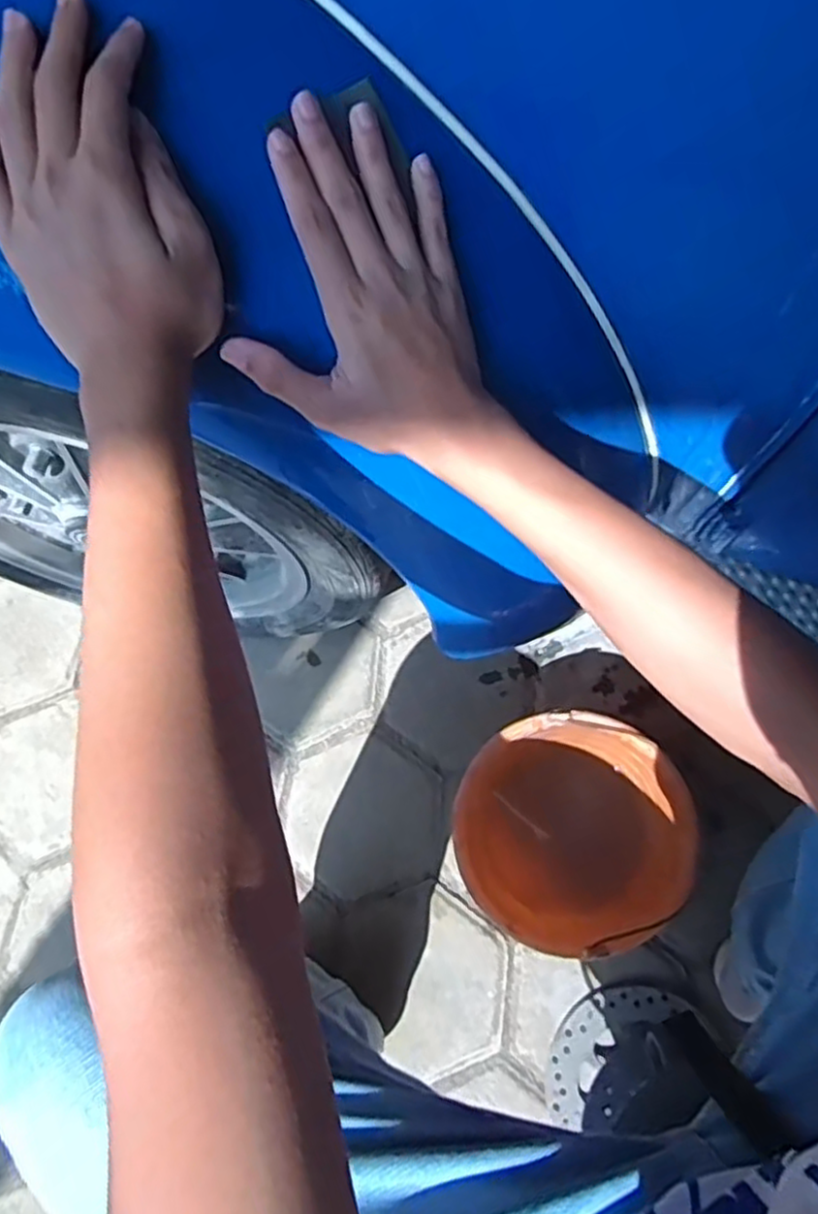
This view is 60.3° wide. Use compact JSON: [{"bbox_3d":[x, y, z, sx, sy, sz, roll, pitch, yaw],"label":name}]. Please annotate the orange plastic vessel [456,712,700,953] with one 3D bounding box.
[{"bbox_3d":[0.177,0.248,0.778,0.248,0.128,0.230,-1,71,2],"label":"orange plastic vessel"}]

